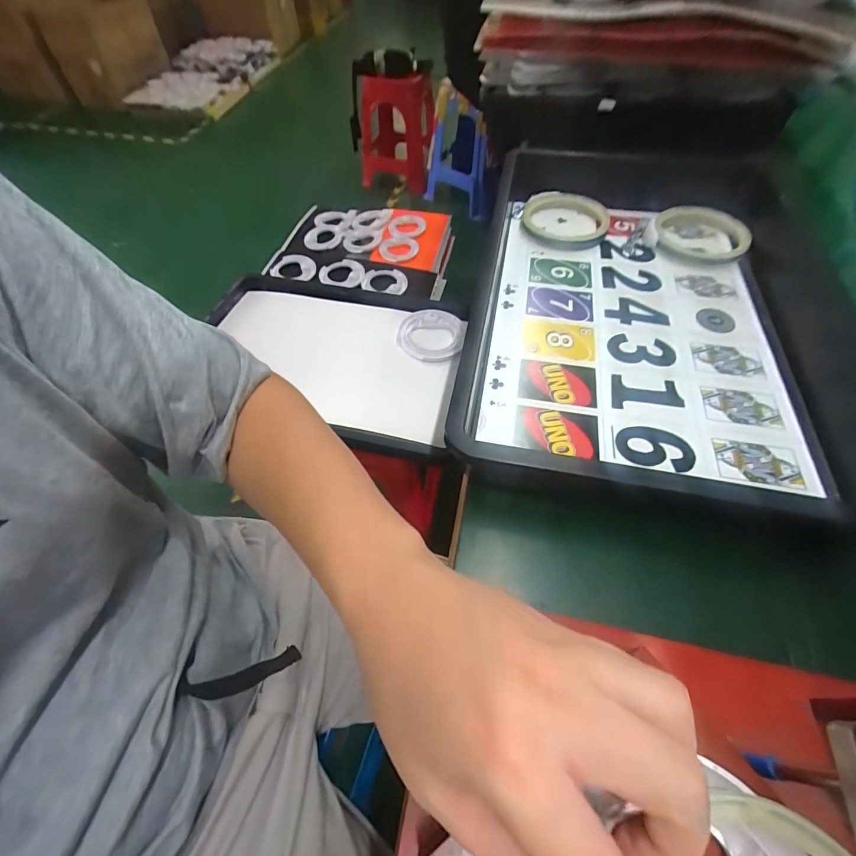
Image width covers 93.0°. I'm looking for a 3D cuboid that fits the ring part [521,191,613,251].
[{"bbox_3d":[0.206,-0.318,0.610,0.123,0.024,0.127,13,57,11],"label":"ring part"}]

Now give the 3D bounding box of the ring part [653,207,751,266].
[{"bbox_3d":[0.385,-0.275,0.575,0.122,0.023,0.112,-1,55,2],"label":"ring part"}]

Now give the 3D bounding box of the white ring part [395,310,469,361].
[{"bbox_3d":[0.007,-0.190,0.818,0.131,0.021,0.130,9,56,6],"label":"white ring part"}]

